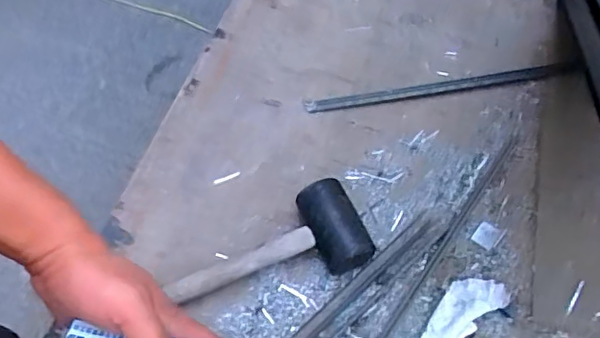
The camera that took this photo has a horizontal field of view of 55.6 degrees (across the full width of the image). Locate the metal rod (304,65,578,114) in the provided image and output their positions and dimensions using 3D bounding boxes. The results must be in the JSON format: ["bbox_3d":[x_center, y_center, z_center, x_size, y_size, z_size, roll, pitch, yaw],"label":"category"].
[{"bbox_3d":[0.189,-0.110,0.767,0.363,0.010,0.019,-9,61,-6],"label":"metal rod"}]

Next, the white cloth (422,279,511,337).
[{"bbox_3d":[0.168,0.176,0.623,0.055,0.017,0.153,38,67,19],"label":"white cloth"}]

